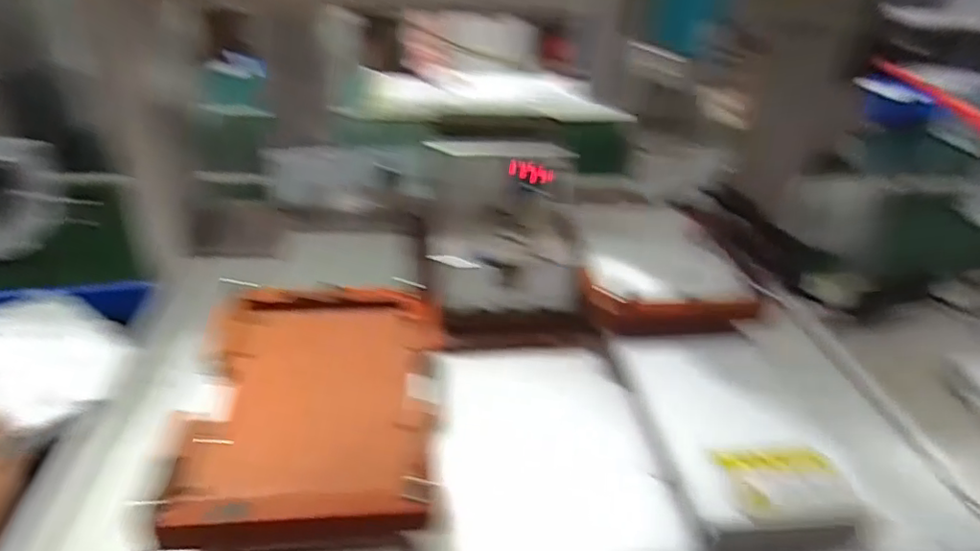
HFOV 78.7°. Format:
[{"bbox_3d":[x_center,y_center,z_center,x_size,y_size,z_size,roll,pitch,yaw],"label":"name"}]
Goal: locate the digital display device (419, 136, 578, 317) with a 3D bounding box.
[{"bbox_3d":[0.012,-0.047,0.557,0.145,0.128,0.109,5,32,1],"label":"digital display device"}]

